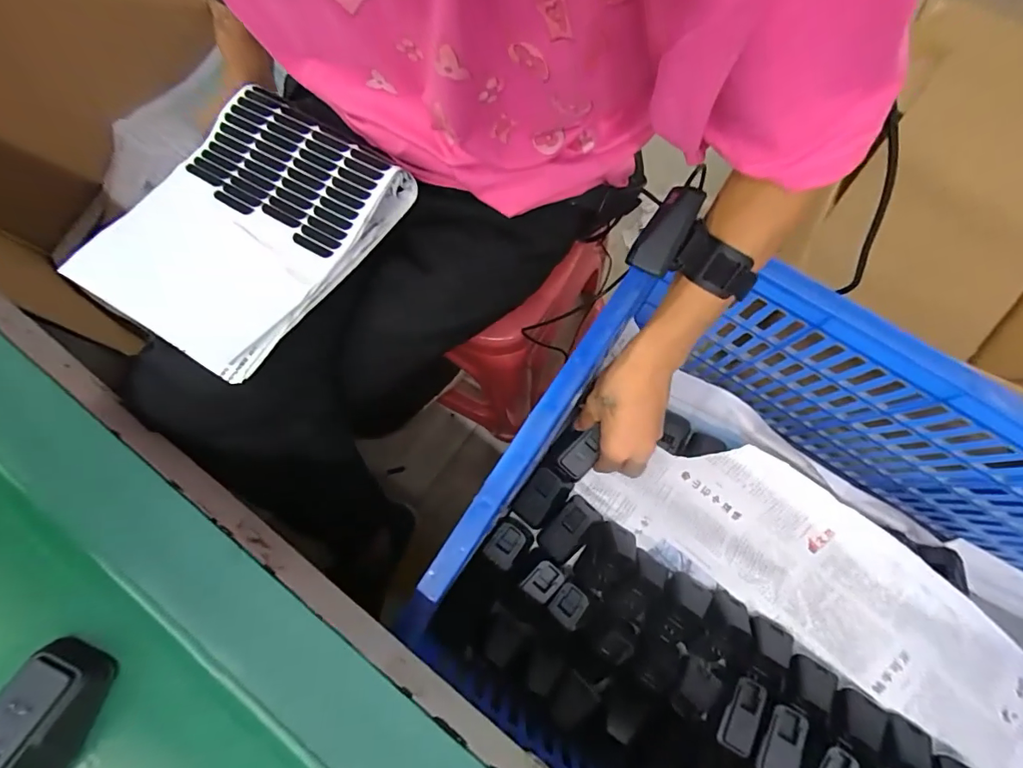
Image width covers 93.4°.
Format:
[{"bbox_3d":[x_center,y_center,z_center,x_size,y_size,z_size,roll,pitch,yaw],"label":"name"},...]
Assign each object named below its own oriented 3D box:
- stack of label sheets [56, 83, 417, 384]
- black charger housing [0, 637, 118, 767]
[{"bbox_3d":[-0.208,-0.123,0.377,0.168,0.042,0.201,31,80,7],"label":"stack of label sheets"},{"bbox_3d":[-0.249,0.176,0.251,0.038,0.037,0.068,17,79,5],"label":"black charger housing"}]

